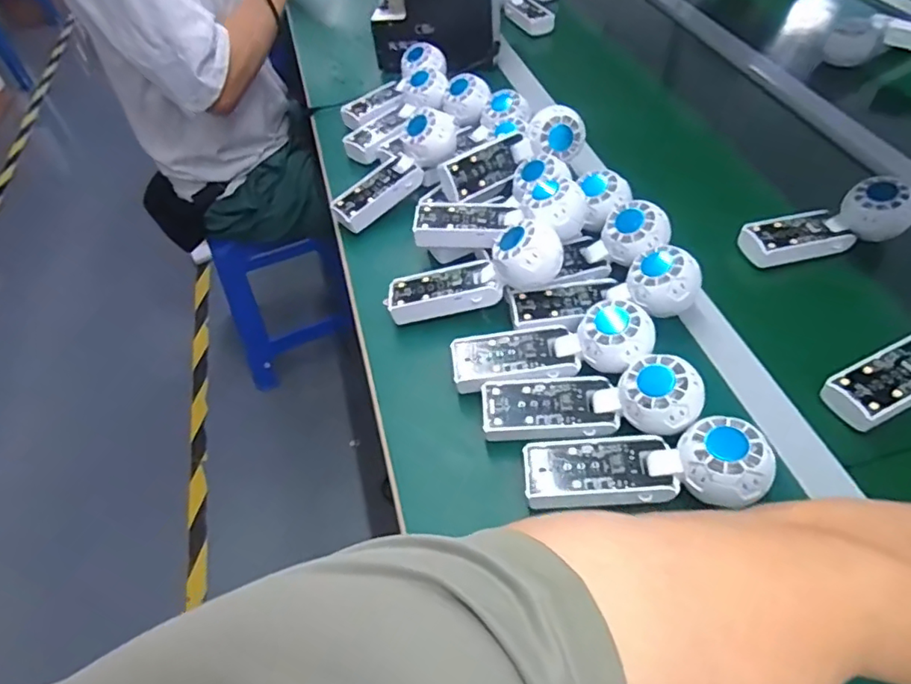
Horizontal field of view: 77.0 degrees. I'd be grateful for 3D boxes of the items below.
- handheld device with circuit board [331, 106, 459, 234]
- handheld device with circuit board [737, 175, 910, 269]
[{"bbox_3d":[-0.067,-0.197,0.664,0.171,0.053,0.056,-44,58,1],"label":"handheld device with circuit board"},{"bbox_3d":[0.376,-0.124,0.585,0.166,0.054,0.055,-8,51,-3],"label":"handheld device with circuit board"}]

